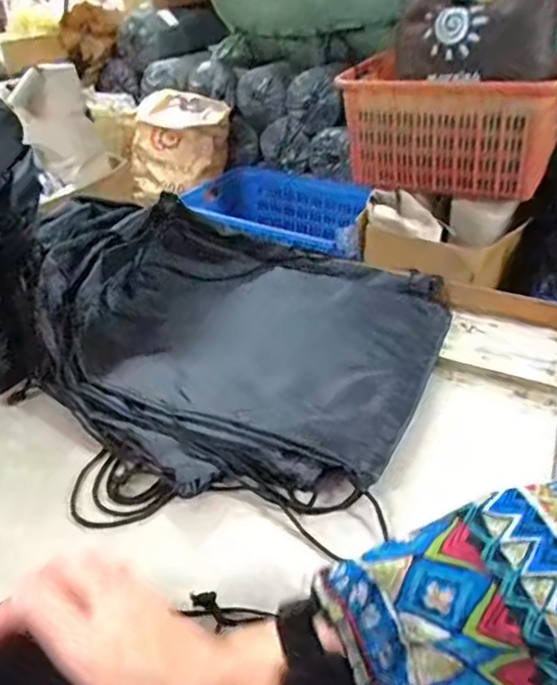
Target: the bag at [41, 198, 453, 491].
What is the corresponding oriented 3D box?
[{"bbox_3d":[-0.053,-0.033,0.651,0.443,0.095,0.382,21,41,25],"label":"bag"}]

